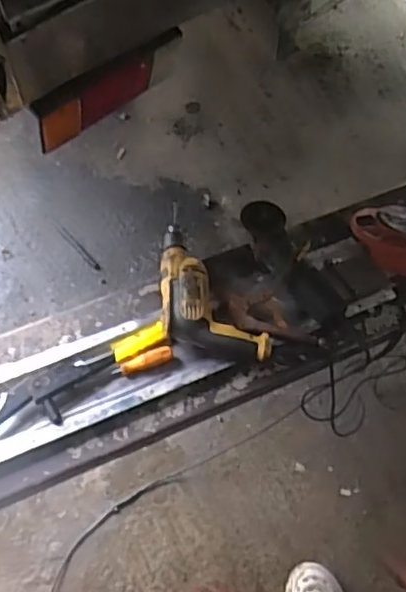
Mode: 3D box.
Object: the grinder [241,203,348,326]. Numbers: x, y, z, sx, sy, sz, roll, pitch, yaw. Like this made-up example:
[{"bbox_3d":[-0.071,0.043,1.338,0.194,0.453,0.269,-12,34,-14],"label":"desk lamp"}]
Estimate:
[{"bbox_3d":[0.156,-0.055,1.100,0.071,0.078,0.254,-27,68,-15],"label":"grinder"}]

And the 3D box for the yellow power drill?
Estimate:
[{"bbox_3d":[-0.017,-0.007,1.092,0.149,0.061,0.325,-22,67,-13],"label":"yellow power drill"}]

